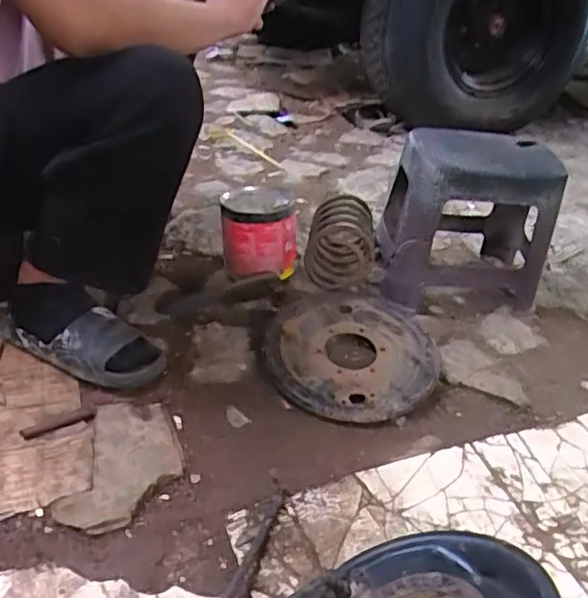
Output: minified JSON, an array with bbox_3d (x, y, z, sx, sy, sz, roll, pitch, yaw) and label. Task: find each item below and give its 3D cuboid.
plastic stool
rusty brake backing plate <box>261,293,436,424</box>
[{"bbox_3d":[0.346,-0.162,1.281,0.308,0.308,0.246,3,35,-1],"label":"plastic stool"},{"bbox_3d":[0.100,0.095,1.118,0.288,0.054,0.297,2,35,-2],"label":"rusty brake backing plate"}]

